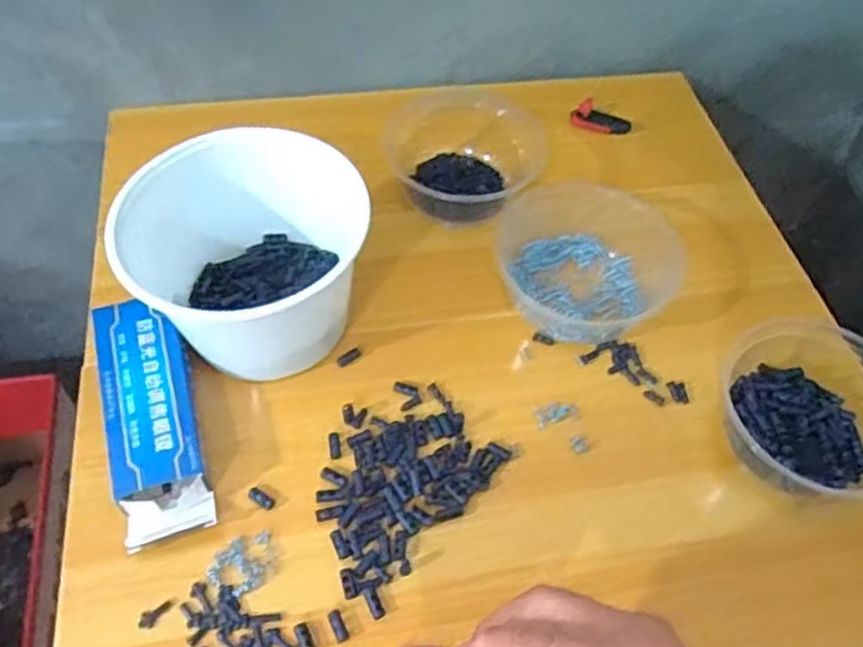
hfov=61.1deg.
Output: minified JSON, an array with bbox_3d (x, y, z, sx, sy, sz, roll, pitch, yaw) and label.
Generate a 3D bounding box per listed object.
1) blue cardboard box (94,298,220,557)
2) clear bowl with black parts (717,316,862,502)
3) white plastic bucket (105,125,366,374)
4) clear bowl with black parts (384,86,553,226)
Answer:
[{"bbox_3d":[-0.190,0.059,0.496,0.058,0.030,0.173,-13,56,-14],"label":"blue cardboard box"},{"bbox_3d":[0.267,0.064,0.514,0.149,0.072,0.124,-15,57,-14],"label":"clear bowl with black parts"},{"bbox_3d":[-0.134,-0.047,0.521,0.144,0.117,0.140,2,54,-3],"label":"white plastic bucket"},{"bbox_3d":[0.026,-0.166,0.647,0.137,0.048,0.139,-9,55,-11],"label":"clear bowl with black parts"}]

